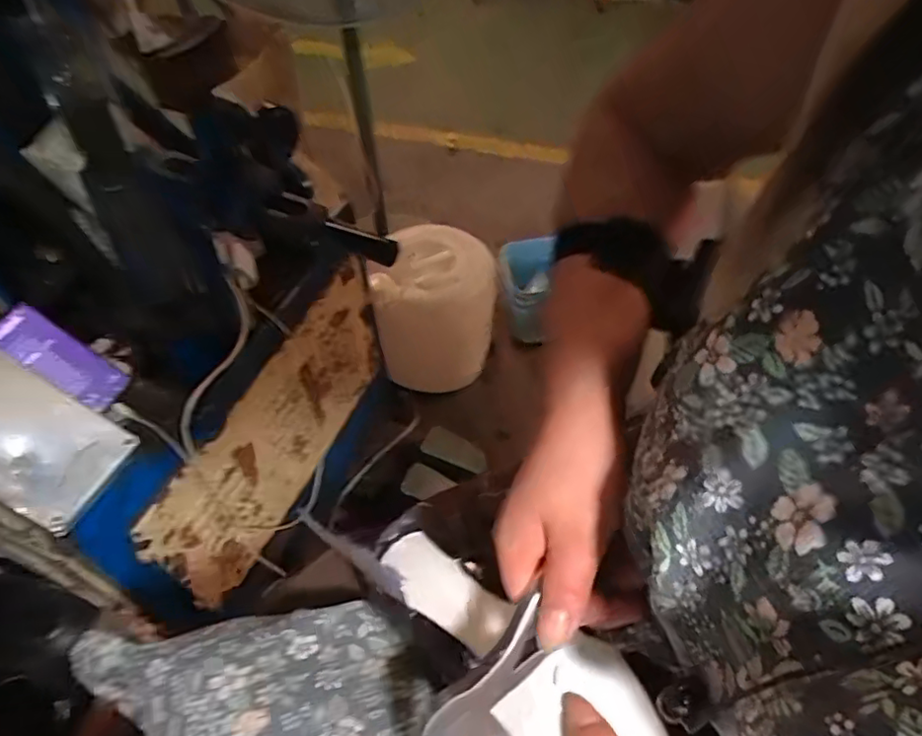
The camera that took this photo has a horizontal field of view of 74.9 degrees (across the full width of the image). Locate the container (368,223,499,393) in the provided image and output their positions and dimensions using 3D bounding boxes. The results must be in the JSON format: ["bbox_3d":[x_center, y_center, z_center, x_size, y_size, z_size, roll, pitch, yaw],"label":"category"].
[{"bbox_3d":[-0.056,-0.146,1.459,0.274,0.333,0.308,-5,50,-1],"label":"container"}]

